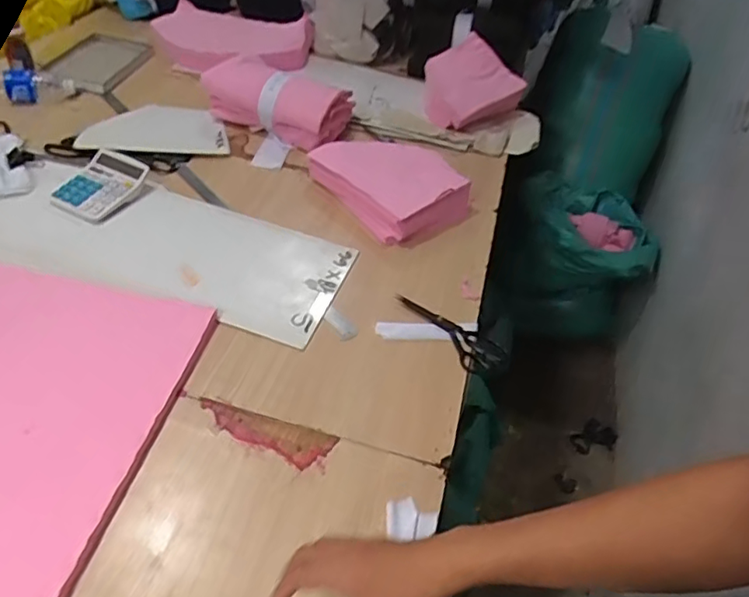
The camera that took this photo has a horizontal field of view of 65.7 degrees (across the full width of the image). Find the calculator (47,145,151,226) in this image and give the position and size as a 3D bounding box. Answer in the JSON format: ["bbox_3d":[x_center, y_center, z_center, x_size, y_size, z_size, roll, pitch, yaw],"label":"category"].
[{"bbox_3d":[-0.499,-0.205,1.055,0.129,0.034,0.155,24,47,18],"label":"calculator"}]

